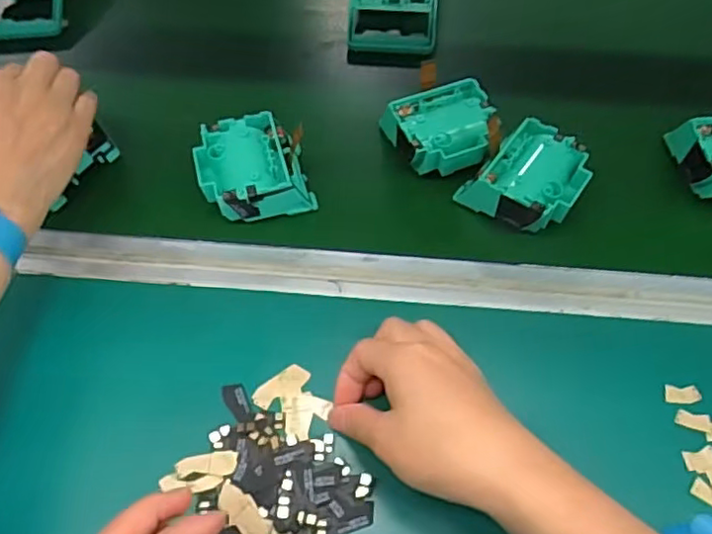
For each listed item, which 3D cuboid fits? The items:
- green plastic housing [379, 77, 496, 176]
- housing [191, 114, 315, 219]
[{"bbox_3d":[0.067,-0.103,0.478,0.077,0.034,0.068,-15,63,-7],"label":"green plastic housing"},{"bbox_3d":[-0.077,-0.073,0.463,0.076,0.034,0.076,-15,63,-7],"label":"housing"}]

